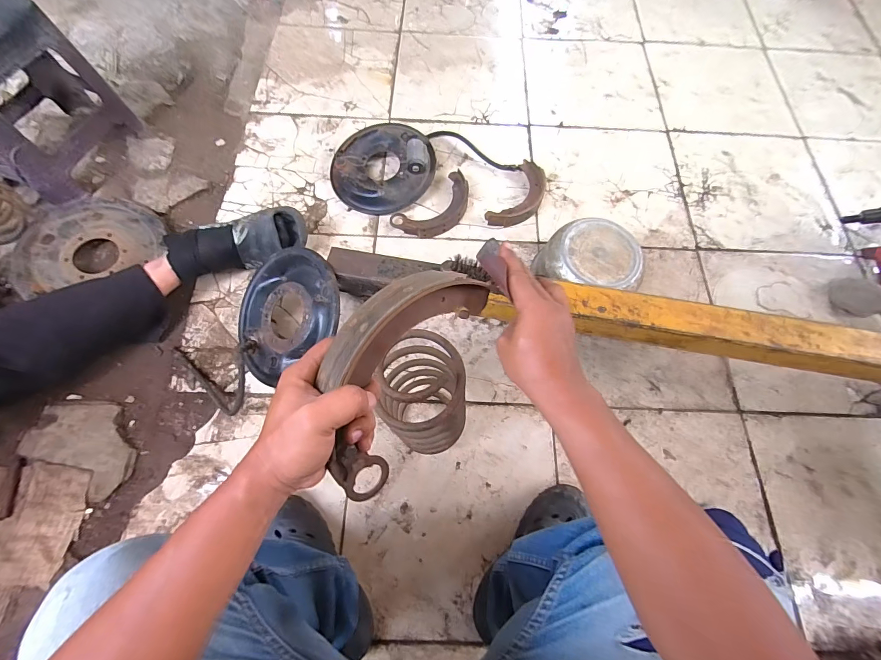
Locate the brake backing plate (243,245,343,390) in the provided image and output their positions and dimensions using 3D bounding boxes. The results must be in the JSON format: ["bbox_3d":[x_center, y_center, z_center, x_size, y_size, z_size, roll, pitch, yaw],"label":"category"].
[{"bbox_3d":[-0.306,-0.030,0.742,0.257,0.034,0.258,-4,80,25],"label":"brake backing plate"}]

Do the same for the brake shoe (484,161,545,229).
[{"bbox_3d":[0.209,-0.341,0.952,0.099,0.030,0.222,32,72,11],"label":"brake shoe"}]

